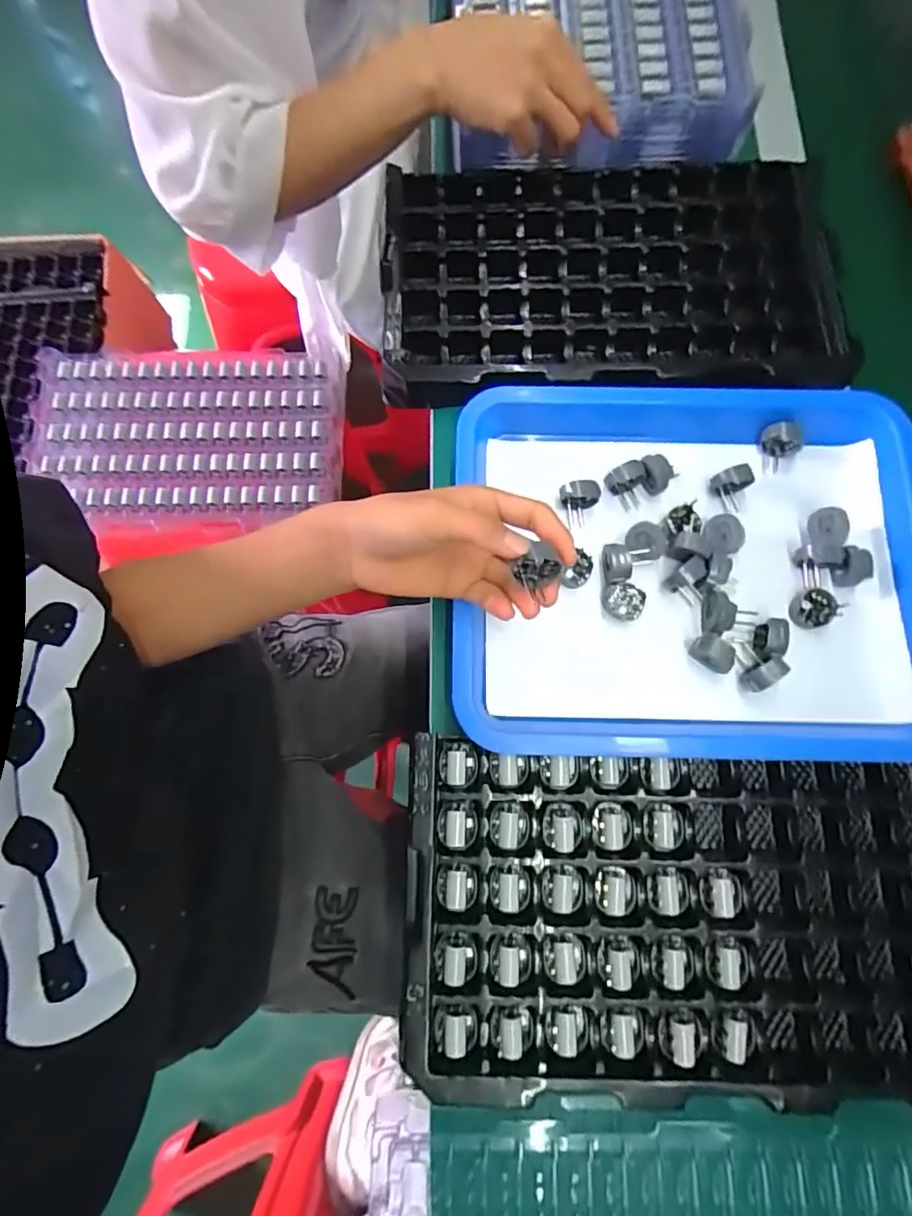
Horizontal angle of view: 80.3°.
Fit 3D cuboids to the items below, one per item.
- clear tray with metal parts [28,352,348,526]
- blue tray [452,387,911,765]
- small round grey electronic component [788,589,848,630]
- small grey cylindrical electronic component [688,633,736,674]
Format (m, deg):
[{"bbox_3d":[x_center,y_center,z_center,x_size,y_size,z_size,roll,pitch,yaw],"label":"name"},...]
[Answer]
[{"bbox_3d":[-0.328,-0.215,0.663,0.364,0.015,0.222,-3,77,-2],"label":"clear tray with metal parts"},{"bbox_3d":[0.170,-0.031,0.388,0.338,0.042,0.264,2,77,-1],"label":"blue tray"},{"bbox_3d":[0.253,0.000,0.380,0.029,0.018,0.027,0,77,-1],"label":"small round grey electronic component"},{"bbox_3d":[0.179,0.033,0.379,0.019,0.028,0.027,-41,93,-15],"label":"small grey cylindrical electronic component"}]

